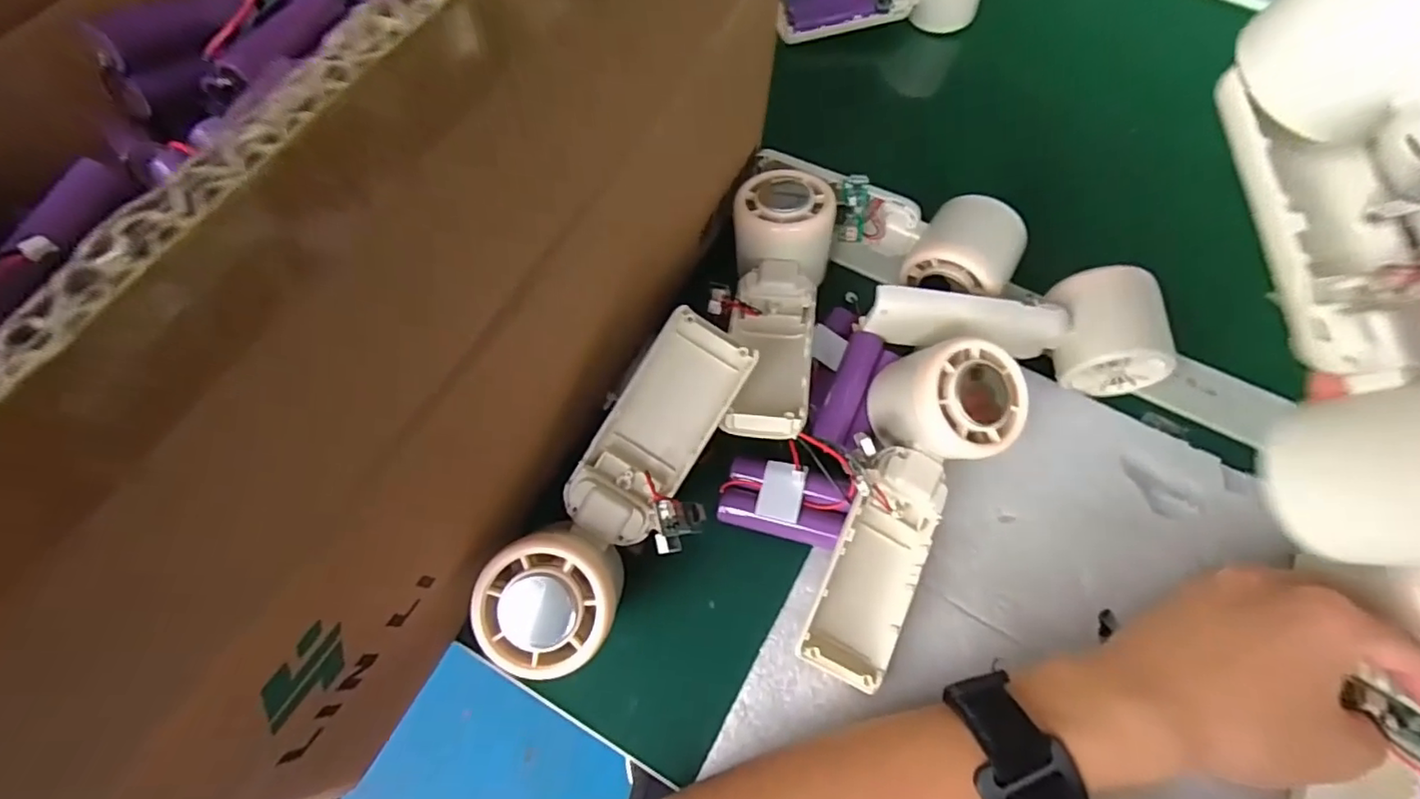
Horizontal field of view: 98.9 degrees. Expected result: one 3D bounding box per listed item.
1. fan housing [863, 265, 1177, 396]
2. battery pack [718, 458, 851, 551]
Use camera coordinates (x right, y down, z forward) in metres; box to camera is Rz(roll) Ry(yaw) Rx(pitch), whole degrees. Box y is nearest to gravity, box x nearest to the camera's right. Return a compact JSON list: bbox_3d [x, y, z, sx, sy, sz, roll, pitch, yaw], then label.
[{"bbox_3d":[0.164,-0.040,0.331,0.161,0.048,0.054,2,64,-2],"label":"fan housing"},{"bbox_3d":[0.037,0.051,0.304,0.061,0.018,0.035,15,65,5],"label":"battery pack"}]

